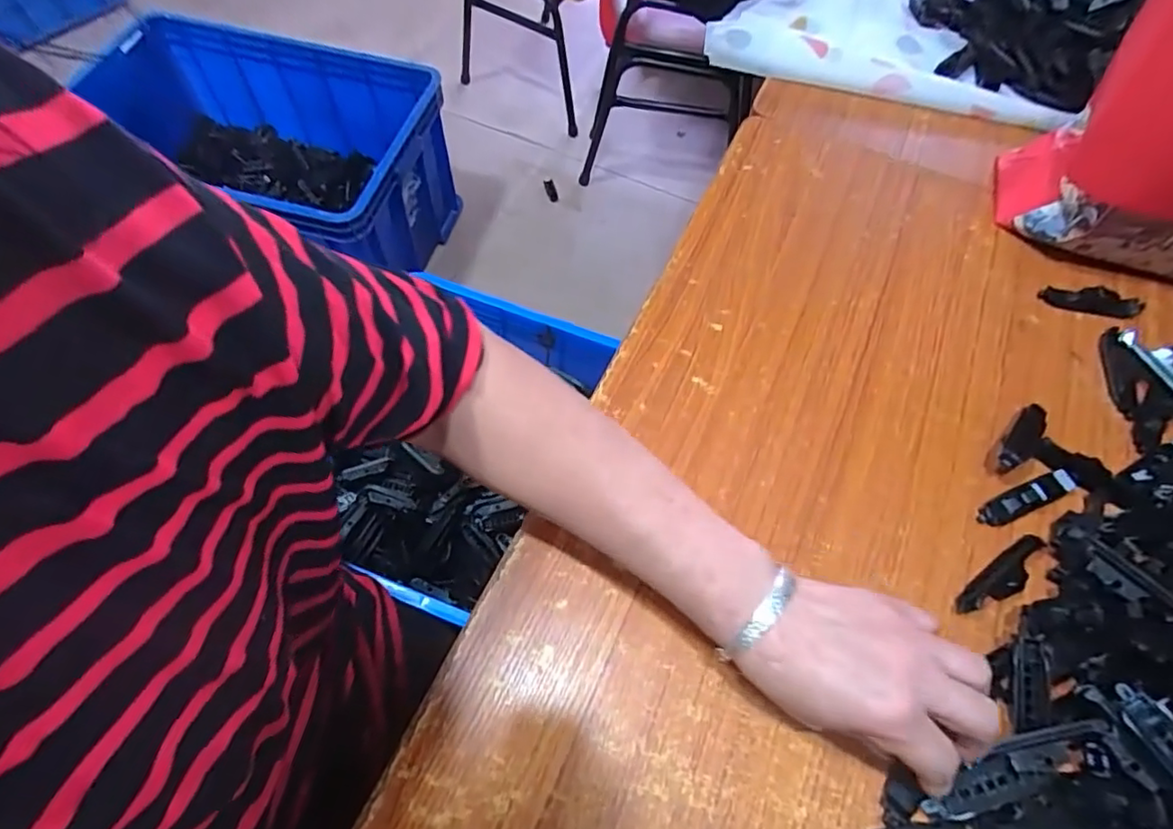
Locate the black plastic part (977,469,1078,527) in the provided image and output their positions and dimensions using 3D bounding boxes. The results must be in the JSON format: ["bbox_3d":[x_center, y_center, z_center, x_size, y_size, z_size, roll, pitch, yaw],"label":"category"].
[{"bbox_3d":[0.321,0.059,0.429,0.078,0.015,0.018,-20,65,-13],"label":"black plastic part"}]

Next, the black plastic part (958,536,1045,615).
[{"bbox_3d":[0.283,0.112,0.401,0.077,0.013,0.021,-32,68,-18],"label":"black plastic part"}]

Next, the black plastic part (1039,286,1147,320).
[{"bbox_3d":[0.442,-0.099,0.514,0.085,0.020,0.022,11,62,3],"label":"black plastic part"}]

